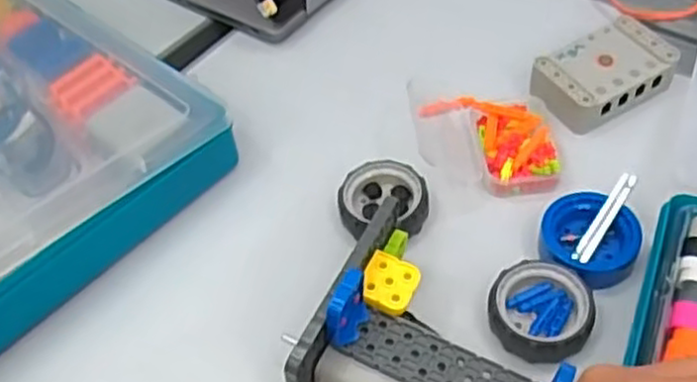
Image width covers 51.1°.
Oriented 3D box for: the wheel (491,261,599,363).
[{"bbox_3d":[0.093,0.061,0.353,0.047,0.021,0.048,12,52,16],"label":"wheel"}]

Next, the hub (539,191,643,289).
[{"bbox_3d":[0.125,0.023,0.374,0.048,0.017,0.041,25,57,25],"label":"hub"}]

